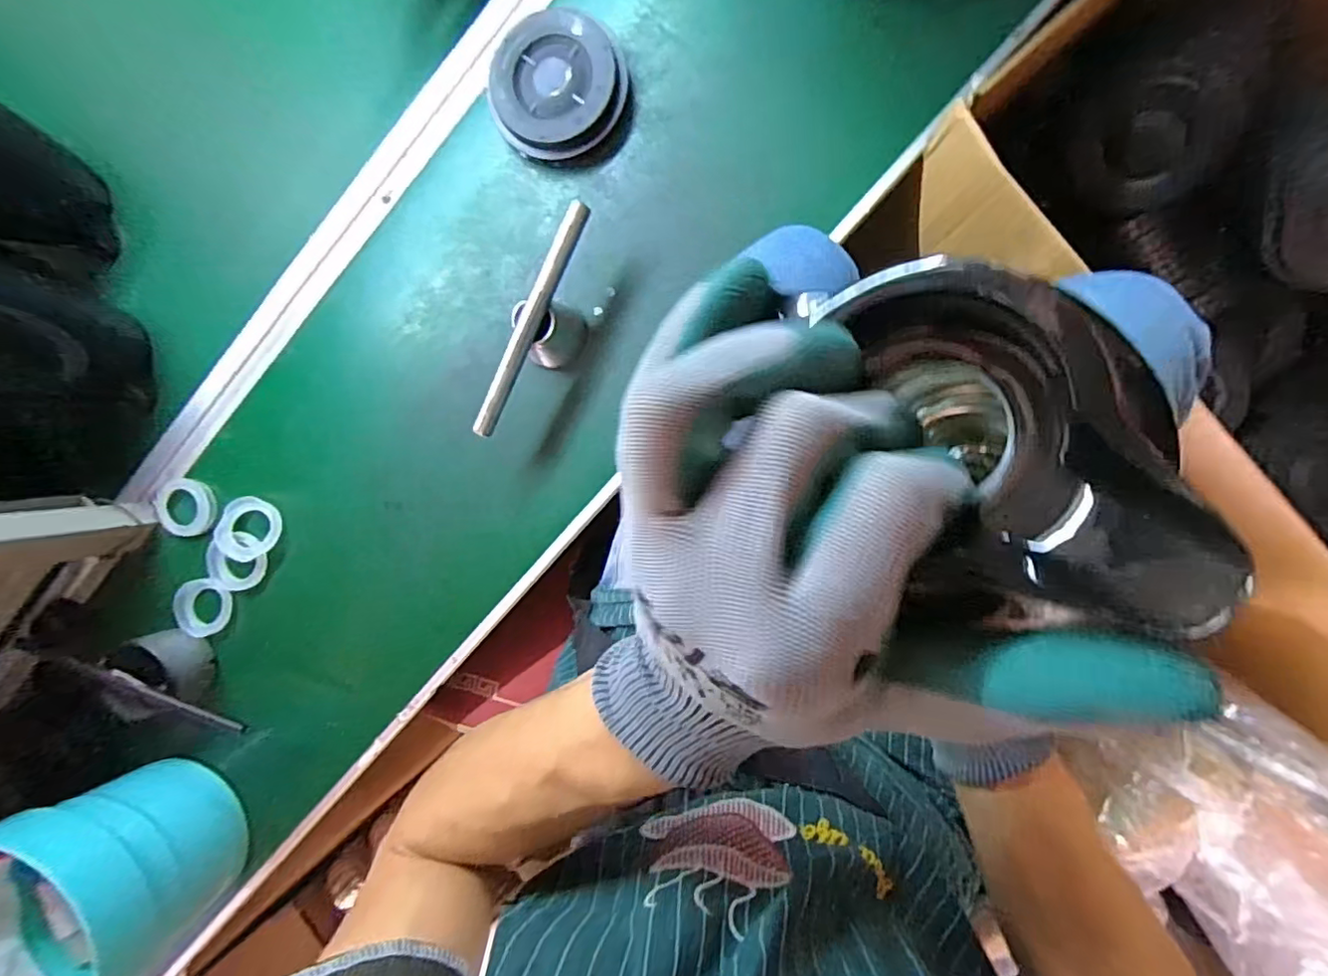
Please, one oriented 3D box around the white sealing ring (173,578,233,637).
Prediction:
[{"bbox_3d":[-0.464,0.120,0.595,0.055,0.015,0.058,1,96,7],"label":"white sealing ring"}]

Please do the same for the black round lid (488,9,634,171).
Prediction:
[{"bbox_3d":[-0.090,-0.349,0.513,0.121,0.030,0.123,0,92,9],"label":"black round lid"}]

